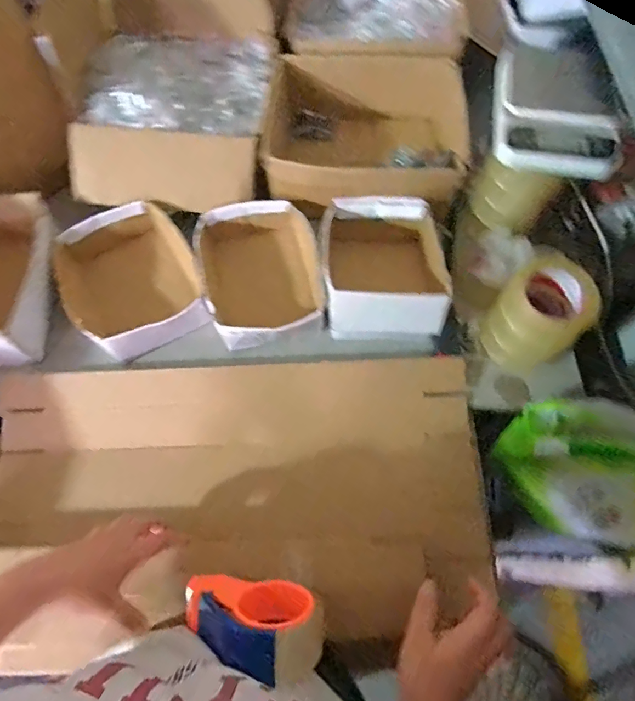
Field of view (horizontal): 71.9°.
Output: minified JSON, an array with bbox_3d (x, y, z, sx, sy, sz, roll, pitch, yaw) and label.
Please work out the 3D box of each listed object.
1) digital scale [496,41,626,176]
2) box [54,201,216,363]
[{"bbox_3d":[0.323,-0.331,0.591,0.154,0.046,0.206,9,66,4],"label":"digital scale"},{"bbox_3d":[-0.296,-0.109,0.710,0.192,0.077,0.247,-26,68,-10],"label":"box"}]

